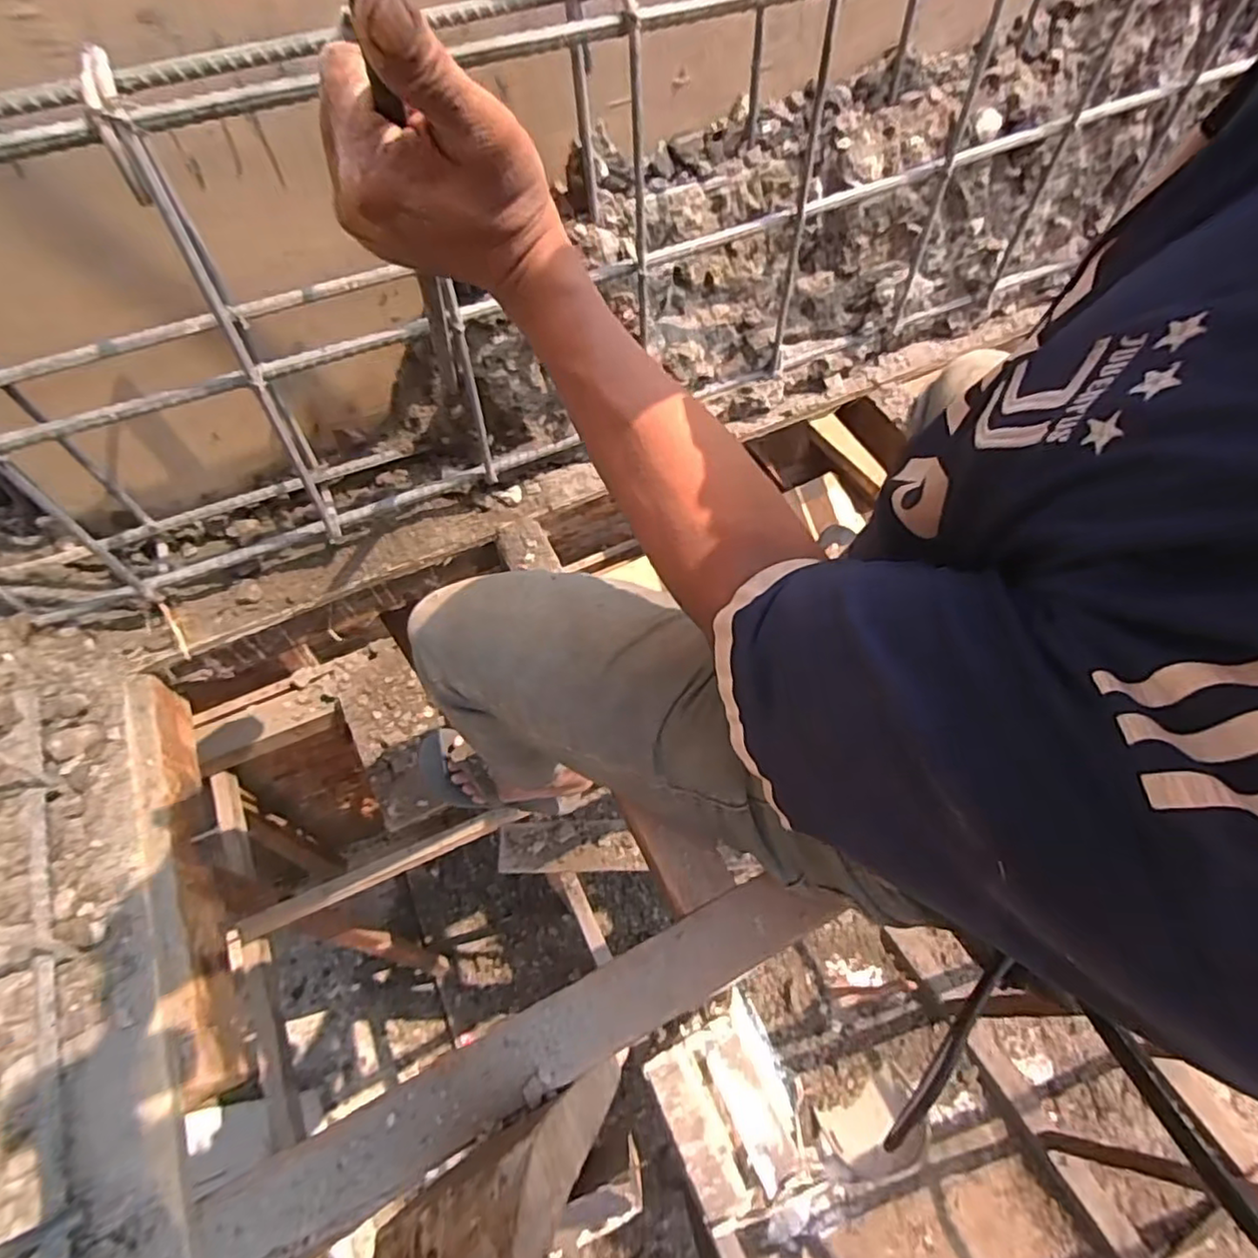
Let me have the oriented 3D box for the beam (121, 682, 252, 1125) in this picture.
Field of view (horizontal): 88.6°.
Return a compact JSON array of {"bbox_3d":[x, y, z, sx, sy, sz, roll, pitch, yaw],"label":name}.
[{"bbox_3d":[-0.355,0.186,0.514,0.032,0.067,0.338,-23,60,-13],"label":"beam"}]

